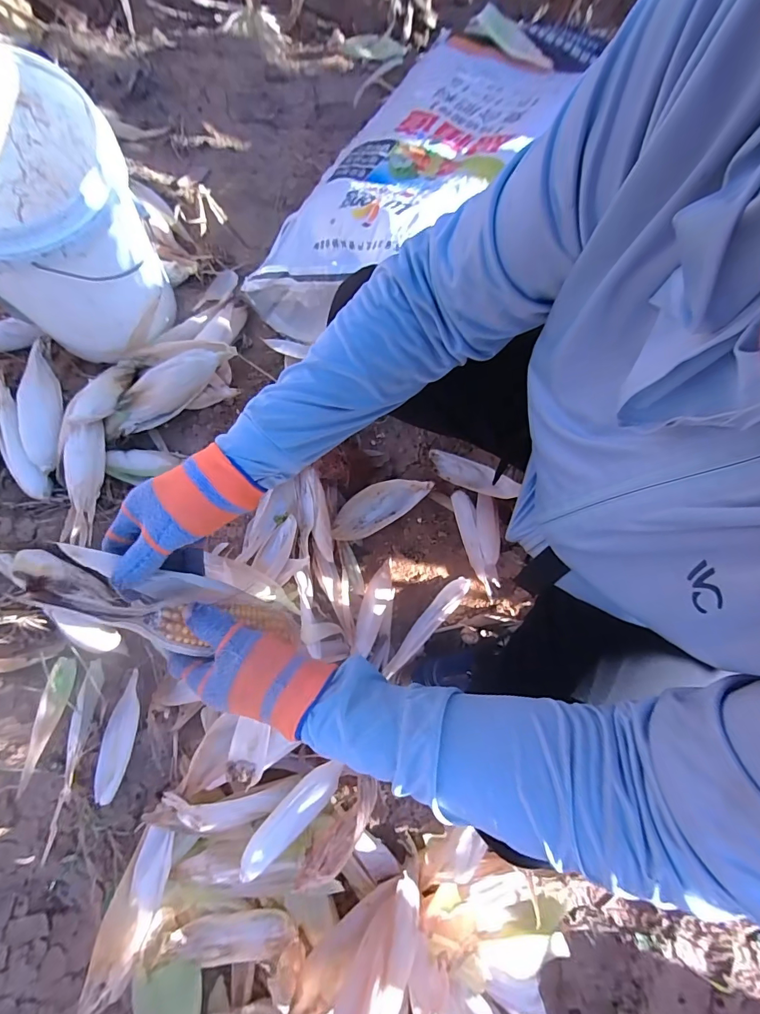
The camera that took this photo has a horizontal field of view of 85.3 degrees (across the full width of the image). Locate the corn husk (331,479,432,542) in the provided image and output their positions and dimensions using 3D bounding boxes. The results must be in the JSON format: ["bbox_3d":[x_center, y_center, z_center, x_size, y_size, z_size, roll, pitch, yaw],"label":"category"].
[{"bbox_3d":[0.000,-0.004,0.799,0.204,0.028,0.077,-30,80,-6],"label":"corn husk"}]

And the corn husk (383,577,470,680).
[{"bbox_3d":[0.092,0.223,0.781,0.037,0.036,0.226,39,82,9],"label":"corn husk"}]

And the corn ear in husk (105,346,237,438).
[{"bbox_3d":[-0.405,-0.225,0.781,0.296,0.071,0.067,-31,80,12],"label":"corn ear in husk"}]

